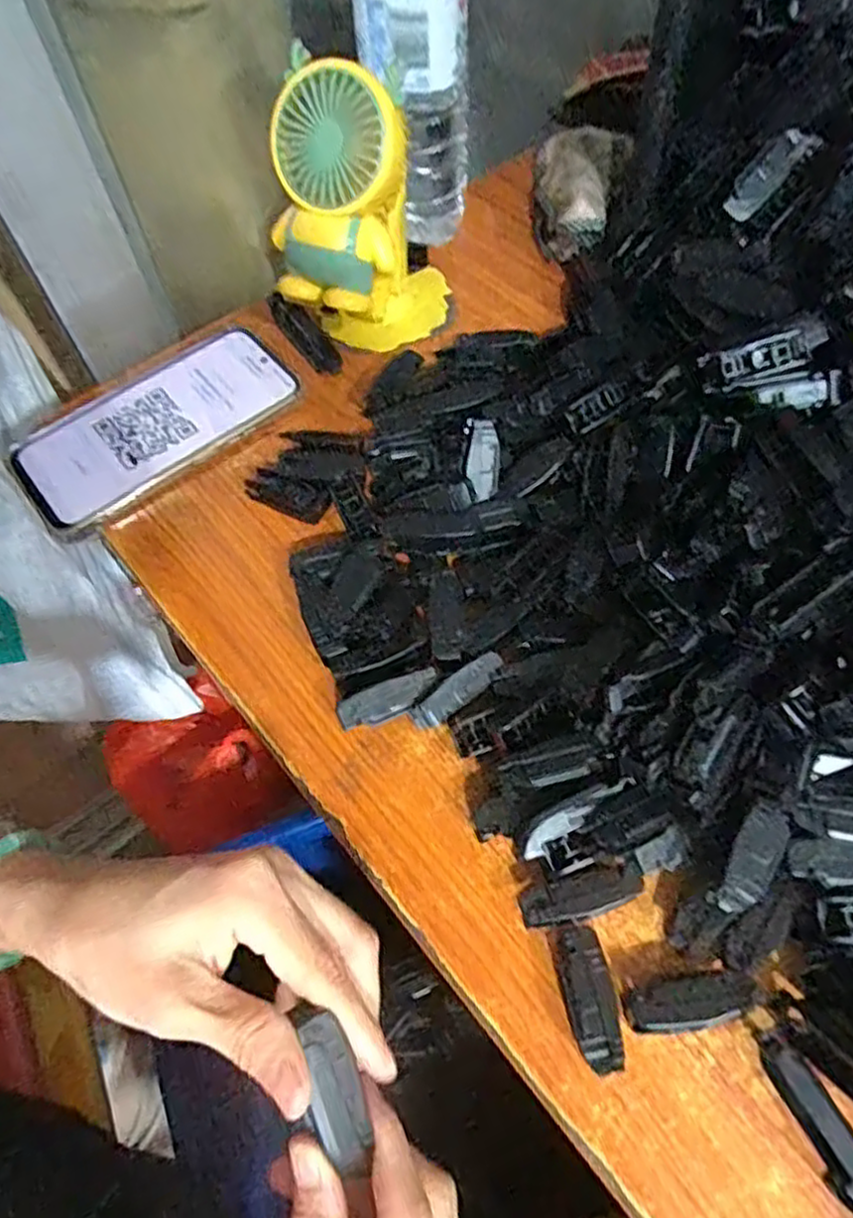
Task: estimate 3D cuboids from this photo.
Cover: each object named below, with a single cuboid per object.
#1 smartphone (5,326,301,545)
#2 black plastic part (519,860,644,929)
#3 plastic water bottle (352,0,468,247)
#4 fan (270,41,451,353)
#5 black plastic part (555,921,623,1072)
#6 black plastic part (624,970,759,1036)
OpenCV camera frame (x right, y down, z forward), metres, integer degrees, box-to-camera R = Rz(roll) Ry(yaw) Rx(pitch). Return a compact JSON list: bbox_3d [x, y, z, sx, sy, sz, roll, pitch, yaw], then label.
[{"bbox_3d":[-0.161,-0.110,0.430,0.164,0.010,0.081,-37,70,-13],"label":"smartphone"},{"bbox_3d":[0.063,0.116,0.292,0.049,0.016,0.017,-13,61,-4],"label":"black plastic part"},{"bbox_3d":[-0.008,-0.326,0.440,0.067,0.213,0.060,-5,60,0],"label":"plastic water bottle"},{"bbox_3d":[-0.036,-0.215,0.408,0.097,0.155,0.098,-5,60,0],"label":"fan"},{"bbox_3d":[0.061,0.147,0.274,0.017,0.018,0.047,-10,60,-3],"label":"black plastic part"},{"bbox_3d":[0.100,0.148,0.272,0.050,0.011,0.017,-11,60,-3],"label":"black plastic part"}]

